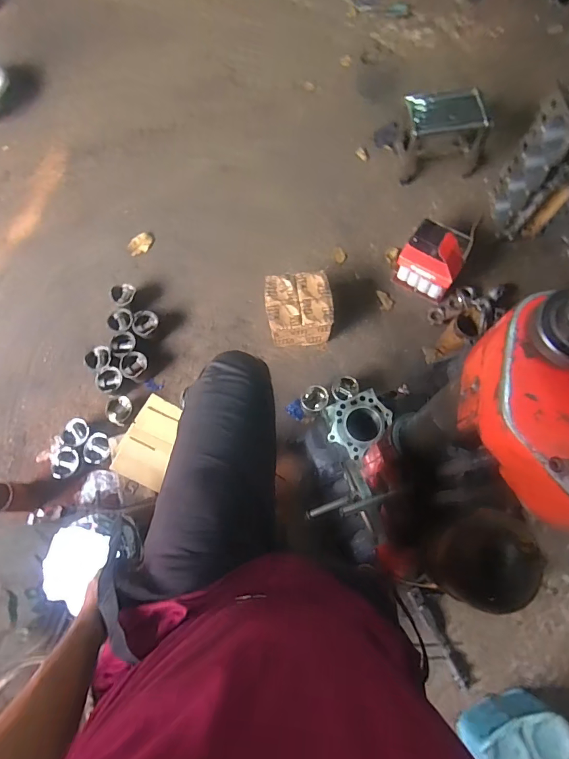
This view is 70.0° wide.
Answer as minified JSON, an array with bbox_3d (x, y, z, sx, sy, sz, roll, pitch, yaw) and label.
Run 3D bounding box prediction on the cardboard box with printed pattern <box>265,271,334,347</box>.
[{"bbox_3d":[0.050,-0.242,1.427,0.220,0.164,0.200,-6,72,1],"label":"cardboard box with printed pattern"}]

